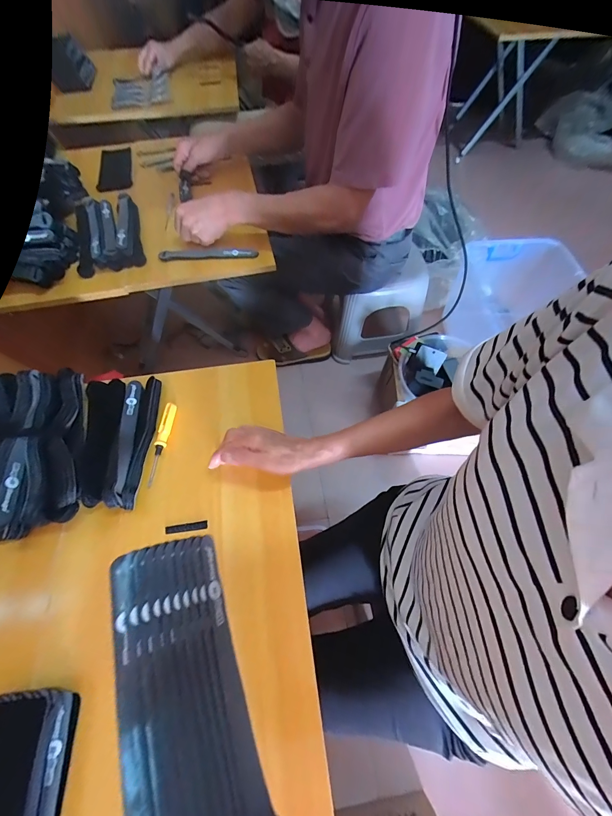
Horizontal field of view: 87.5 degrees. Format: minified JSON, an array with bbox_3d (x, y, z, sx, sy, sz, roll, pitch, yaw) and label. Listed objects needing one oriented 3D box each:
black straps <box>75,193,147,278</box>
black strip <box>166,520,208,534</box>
[{"bbox_3d":[-0.411,-0.365,0.661,0.130,0.040,0.215,-14,63,-8],"label":"black straps"},{"bbox_3d":[-0.155,0.154,0.412,0.053,0.004,0.010,-7,62,-5],"label":"black strip"}]

